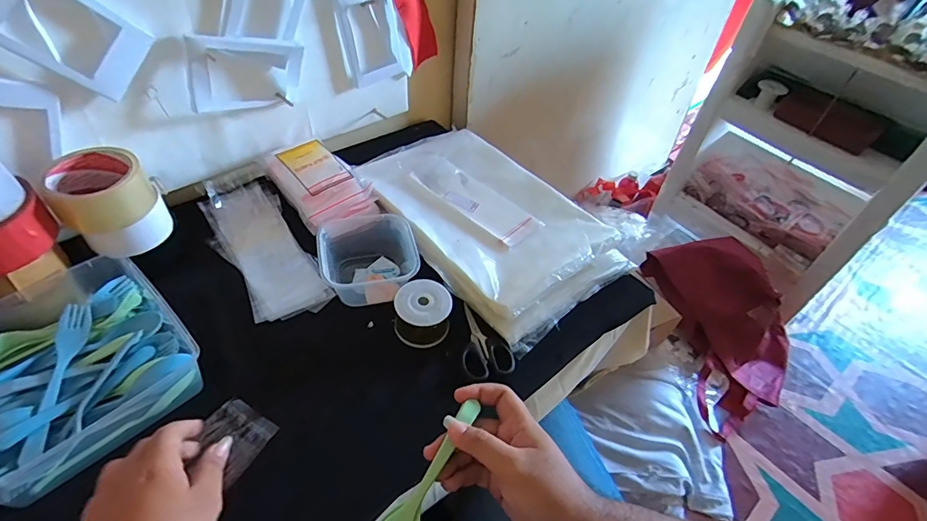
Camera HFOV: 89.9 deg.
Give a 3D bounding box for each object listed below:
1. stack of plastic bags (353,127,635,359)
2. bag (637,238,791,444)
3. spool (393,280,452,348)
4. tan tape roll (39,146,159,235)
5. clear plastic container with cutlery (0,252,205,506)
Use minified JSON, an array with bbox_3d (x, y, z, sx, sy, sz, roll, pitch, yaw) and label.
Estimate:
[{"bbox_3d":[0.028,-0.069,0.695,0.245,0.042,0.394,-30,56,-30],"label":"stack of plastic bags"},{"bbox_3d":[0.672,0.151,1.148,0.328,0.222,0.384,-7,48,-13],"label":"bag"},{"bbox_3d":[-0.050,0.065,0.561,0.066,0.051,0.061,3,46,-3],"label":"spool"},{"bbox_3d":[-0.404,-0.079,0.517,0.094,0.056,0.074,-31,57,-30],"label":"tan tape roll"},{"bbox_3d":[-0.406,0.102,0.470,0.208,0.063,0.198,36,53,25],"label":"clear plastic container with cutlery"}]

